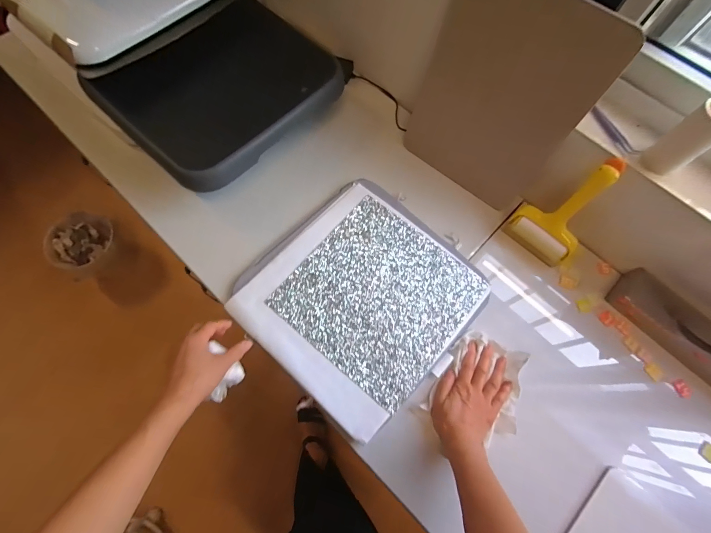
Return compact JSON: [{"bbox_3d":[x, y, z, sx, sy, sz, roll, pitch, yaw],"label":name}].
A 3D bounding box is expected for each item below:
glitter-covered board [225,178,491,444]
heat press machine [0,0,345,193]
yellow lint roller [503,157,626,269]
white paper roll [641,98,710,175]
[{"bbox_3d":[0.013,0.045,0.631,0.360,0.011,0.380,41,74,12],"label":"glitter-covered board"},{"bbox_3d":[-0.370,-0.485,0.620,0.625,0.258,0.382,42,74,12],"label":"heat press machine"},{"bbox_3d":[0.388,-0.100,0.614,0.132,0.207,0.039,49,43,14],"label":"yellow lint roller"},{"bbox_3d":[0.483,-0.184,0.490,0.051,0.097,0.060,-37,76,-14],"label":"white paper roll"}]

